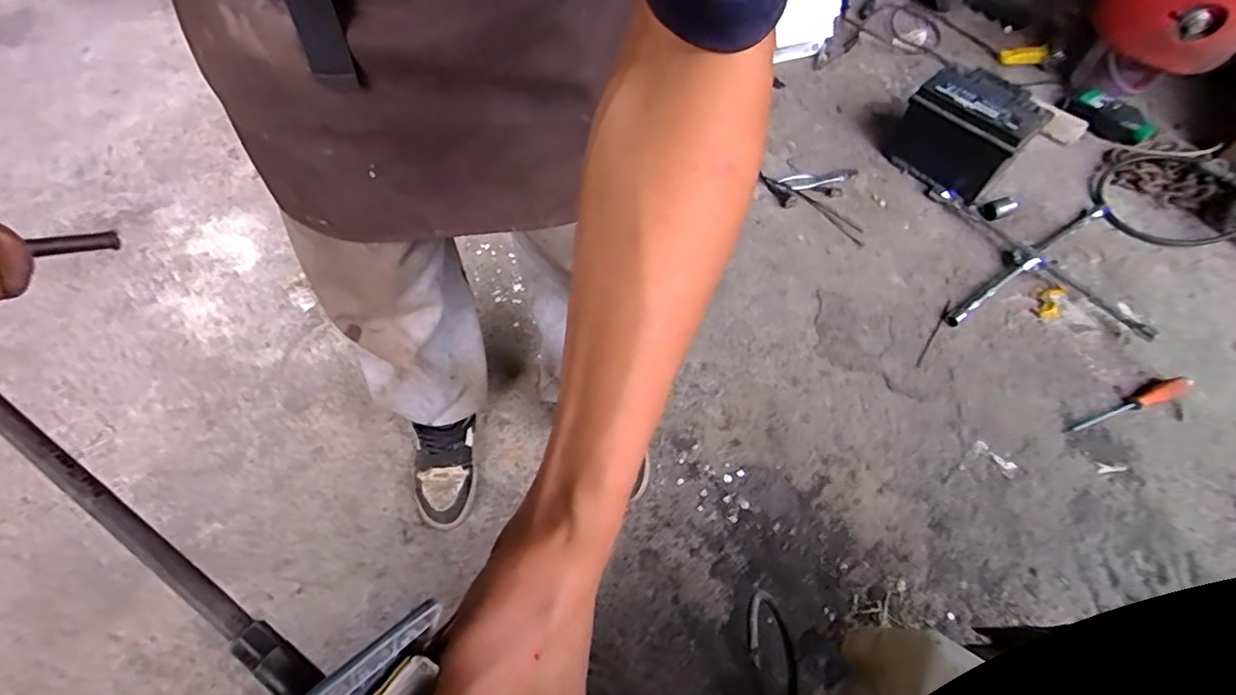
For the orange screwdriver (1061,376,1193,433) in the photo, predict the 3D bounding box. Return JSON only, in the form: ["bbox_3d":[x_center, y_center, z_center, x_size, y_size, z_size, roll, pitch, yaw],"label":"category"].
[{"bbox_3d":[0.891,0.103,0.950,0.225,0.025,0.032,-24,62,3],"label":"orange screwdriver"}]

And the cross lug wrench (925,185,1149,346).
[{"bbox_3d":[0.849,-0.196,1.130,0.335,0.061,0.397,10,62,6],"label":"cross lug wrench"}]

